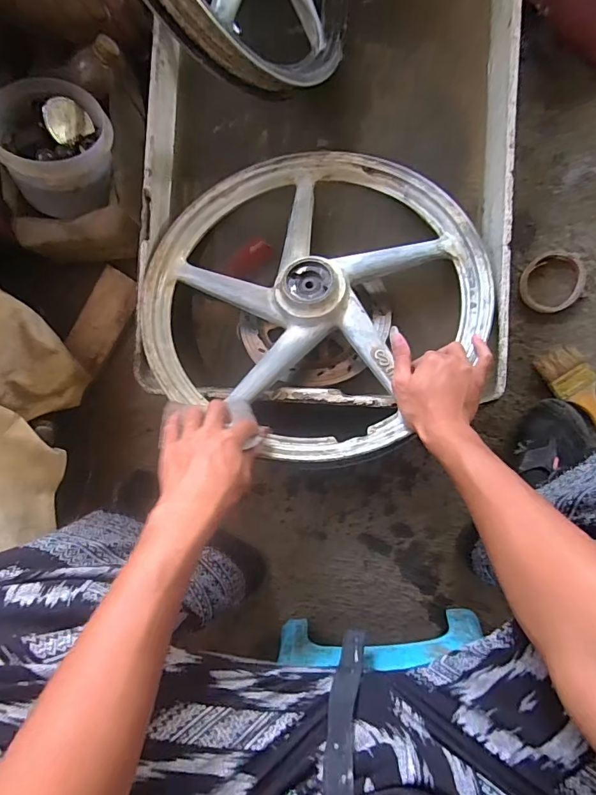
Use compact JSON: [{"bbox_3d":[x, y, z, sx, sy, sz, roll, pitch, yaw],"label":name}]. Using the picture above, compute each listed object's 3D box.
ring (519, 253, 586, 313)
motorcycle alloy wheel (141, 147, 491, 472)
[{"bbox_3d":[0.364,-0.165,0.632,0.082,0.014,0.081,0,90,6],"label":"ring"},{"bbox_3d":[0.017,-0.131,0.600,0.447,0.100,0.447,-2,71,6],"label":"motorcycle alloy wheel"}]

